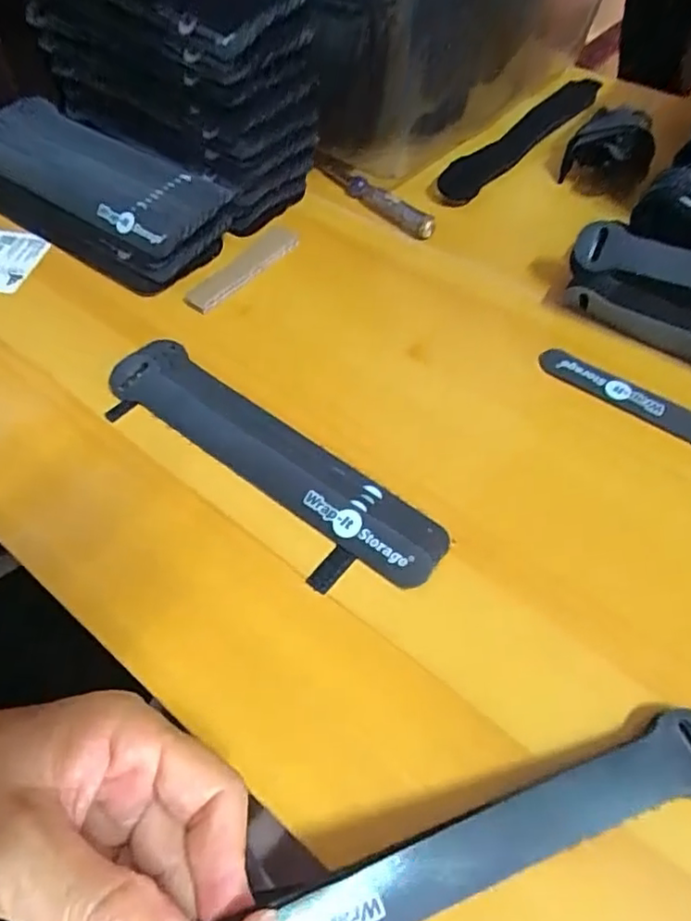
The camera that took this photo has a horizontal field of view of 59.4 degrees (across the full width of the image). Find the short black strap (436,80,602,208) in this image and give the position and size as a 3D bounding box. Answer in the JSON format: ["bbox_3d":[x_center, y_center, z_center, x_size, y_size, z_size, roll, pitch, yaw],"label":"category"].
[{"bbox_3d":[0.142,-0.257,0.474,0.029,0.015,0.207,36,61,25],"label":"short black strap"}]

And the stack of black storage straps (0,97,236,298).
[{"bbox_3d":[-0.172,-0.185,0.415,0.211,0.044,0.084,31,59,22],"label":"stack of black storage straps"}]

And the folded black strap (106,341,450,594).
[{"bbox_3d":[-0.045,-0.002,0.298,0.201,0.007,0.054,33,60,23],"label":"folded black strap"}]

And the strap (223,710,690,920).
[{"bbox_3d":[0.046,0.121,0.189,0.197,0.007,0.024,-10,70,-20],"label":"strap"}]

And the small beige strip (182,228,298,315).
[{"bbox_3d":[-0.066,-0.124,0.389,0.026,0.004,0.091,31,59,22],"label":"small beige strip"}]

